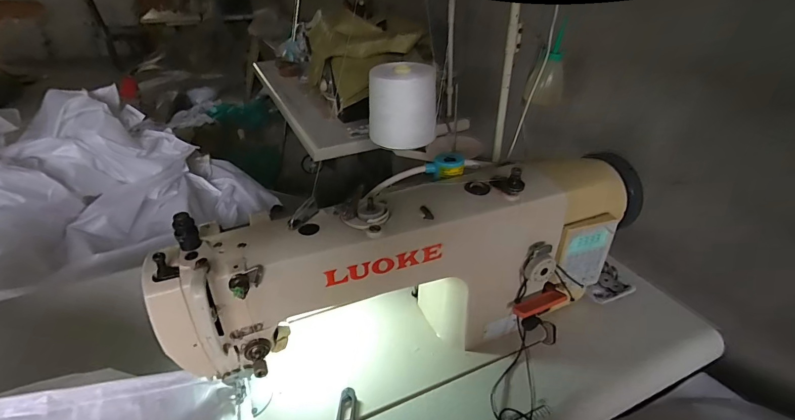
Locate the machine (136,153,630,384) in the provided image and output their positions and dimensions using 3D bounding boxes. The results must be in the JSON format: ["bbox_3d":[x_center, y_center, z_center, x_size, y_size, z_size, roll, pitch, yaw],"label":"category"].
[{"bbox_3d":[0.043,0.067,0.498,0.562,0.230,0.164,-13,35,-17],"label":"machine"}]

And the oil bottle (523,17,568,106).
[{"bbox_3d":[0.276,-0.261,0.716,0.067,0.130,0.056,11,35,19],"label":"oil bottle"}]

